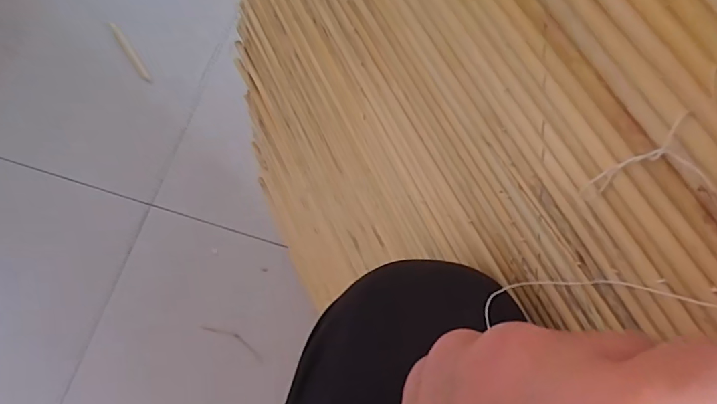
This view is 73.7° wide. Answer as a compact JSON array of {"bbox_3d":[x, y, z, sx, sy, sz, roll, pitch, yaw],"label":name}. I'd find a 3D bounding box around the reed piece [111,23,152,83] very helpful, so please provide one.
[{"bbox_3d":[-0.372,-0.243,0.781,0.012,0.017,0.126,-35,76,-8],"label":"reed piece"}]

